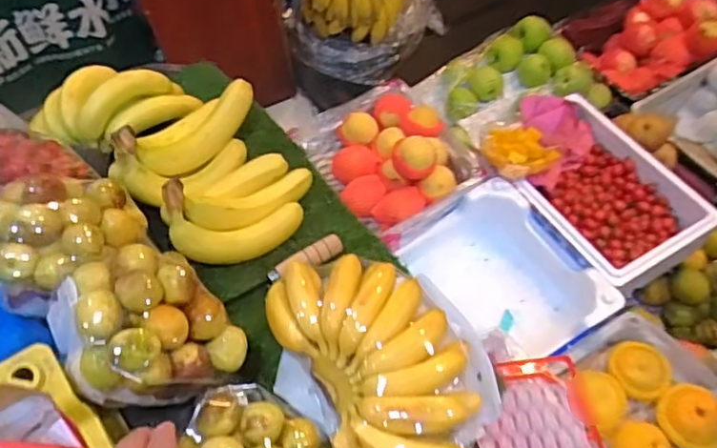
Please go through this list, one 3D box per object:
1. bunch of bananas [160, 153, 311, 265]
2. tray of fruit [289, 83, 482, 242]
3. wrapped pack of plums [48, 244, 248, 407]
[{"bbox_3d":[-0.138,-0.031,0.717,0.105,0.099,0.182,29,61,22],"label":"bunch of bananas"},{"bbox_3d":[0.070,-0.161,1.313,0.310,0.124,0.365,-26,57,-14],"label":"tray of fruit"},{"bbox_3d":[-0.183,0.087,0.522,0.122,0.107,0.111,-33,59,-19],"label":"wrapped pack of plums"}]

